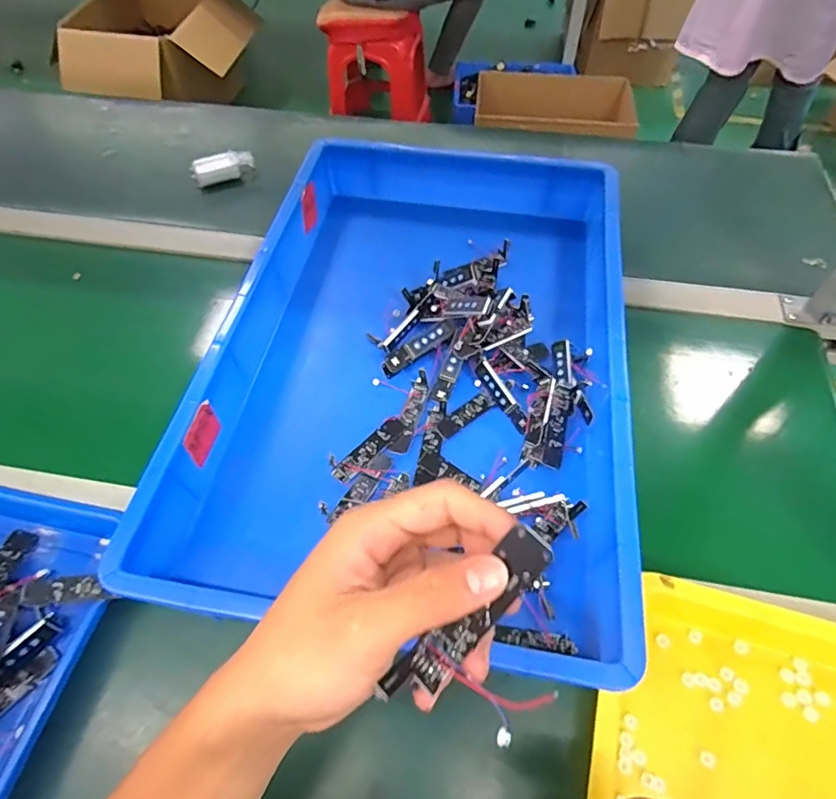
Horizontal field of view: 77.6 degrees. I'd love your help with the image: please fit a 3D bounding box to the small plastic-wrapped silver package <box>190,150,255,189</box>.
[{"bbox_3d":[-0.268,-0.319,0.719,0.082,0.028,0.034,-19,59,-12],"label":"small plastic-wrapped silver package"}]

